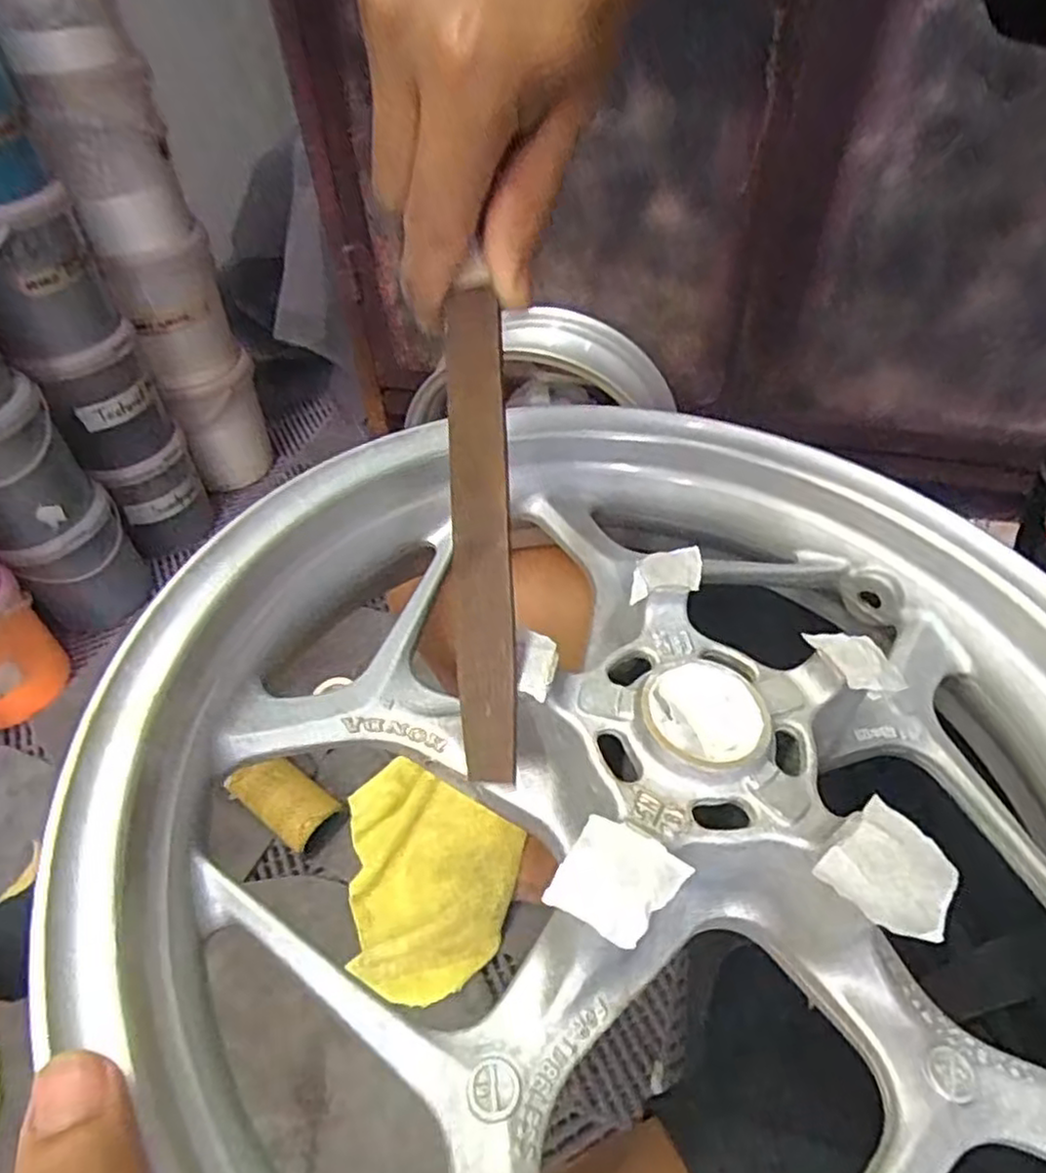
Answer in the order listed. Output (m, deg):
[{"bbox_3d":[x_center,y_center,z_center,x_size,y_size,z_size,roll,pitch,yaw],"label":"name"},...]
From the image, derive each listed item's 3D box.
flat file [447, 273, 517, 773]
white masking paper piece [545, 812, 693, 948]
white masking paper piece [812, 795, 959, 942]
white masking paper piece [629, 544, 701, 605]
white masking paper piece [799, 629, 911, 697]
[{"bbox_3d":[-0.014,-0.019,0.228,0.018,0.006,0.156,-3,85,1],"label":"flat file"},{"bbox_3d":[0.026,0.078,0.189,0.029,0.004,0.028,30,56,14],"label":"white masking paper piece"},{"bbox_3d":[0.103,0.079,0.197,0.033,0.004,0.031,-32,57,-30],"label":"white masking paper piece"},{"bbox_3d":[0.055,-0.006,0.270,0.030,0.004,0.021,-8,46,-4],"label":"white masking paper piece"},{"bbox_3d":[0.118,0.025,0.250,0.022,0.004,0.034,-16,55,-16],"label":"white masking paper piece"}]

